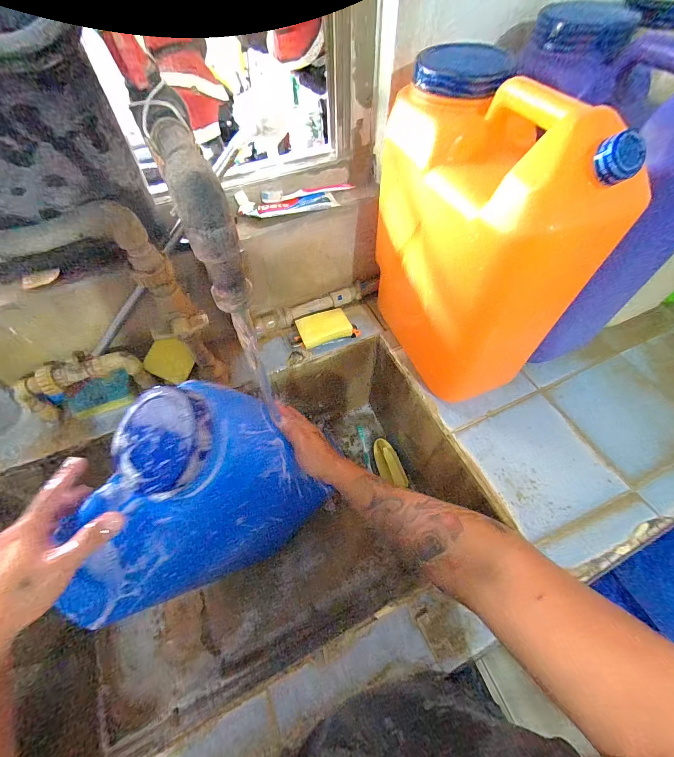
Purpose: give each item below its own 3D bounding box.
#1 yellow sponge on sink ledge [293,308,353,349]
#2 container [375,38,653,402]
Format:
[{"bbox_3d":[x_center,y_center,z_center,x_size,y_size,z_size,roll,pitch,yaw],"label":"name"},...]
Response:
[{"bbox_3d":[-0.026,-0.101,0.655,0.098,0.014,0.069,-20,59,-10],"label":"yellow sponge on sink ledge"},{"bbox_3d":[0.178,-0.192,0.481,0.146,0.354,0.299,-23,60,-12],"label":"container"}]

